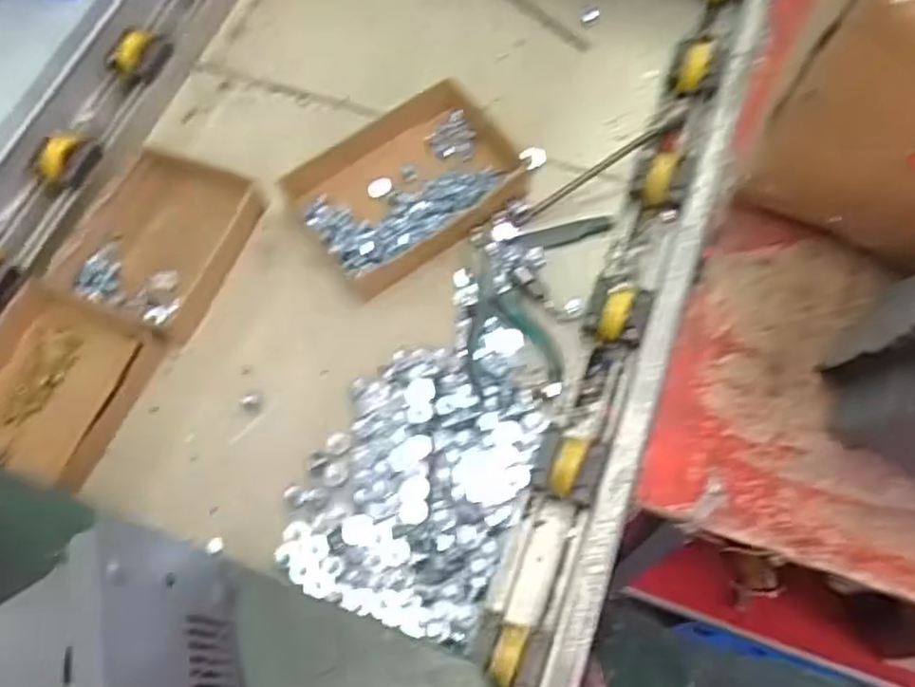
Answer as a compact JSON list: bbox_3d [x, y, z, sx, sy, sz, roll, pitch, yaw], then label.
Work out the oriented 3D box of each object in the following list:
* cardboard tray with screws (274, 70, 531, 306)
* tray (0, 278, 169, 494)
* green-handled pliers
[{"bbox_3d":[-0.049,-0.152,0.722,0.212,0.038,0.151,-36,70,-13],"label":"cardboard tray with screws"},{"bbox_3d":[-0.357,0.034,0.648,0.146,0.051,0.155,18,68,9],"label":"tray"},{"bbox_3d":[0.045,-0.036,0.670,0.080,0.018,0.161,-6,66,-1],"label":"green-handled pliers"}]

